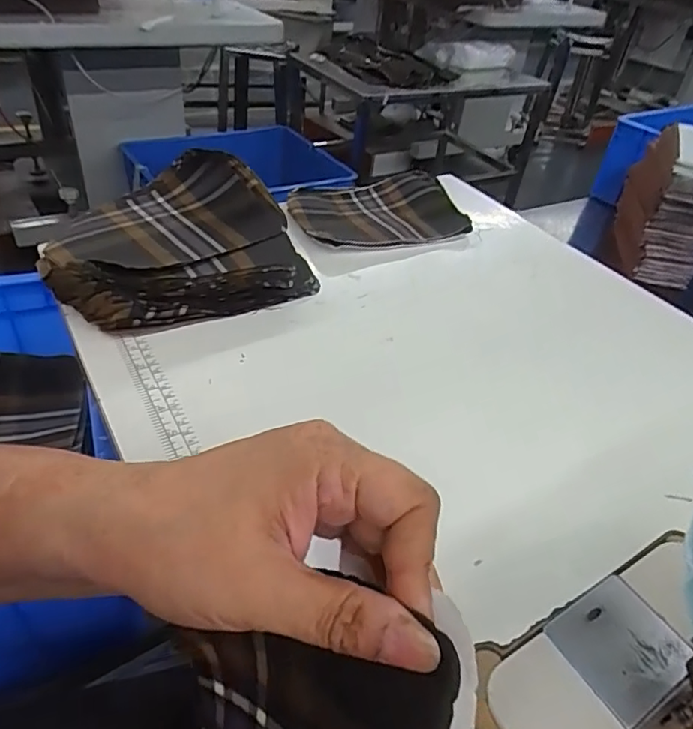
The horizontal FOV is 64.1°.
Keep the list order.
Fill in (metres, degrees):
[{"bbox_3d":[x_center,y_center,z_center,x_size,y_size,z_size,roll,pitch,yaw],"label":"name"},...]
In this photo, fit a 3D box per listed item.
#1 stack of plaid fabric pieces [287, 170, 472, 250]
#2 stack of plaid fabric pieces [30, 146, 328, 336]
[{"bbox_3d":[0.036,-0.175,0.641,0.194,0.032,0.140,-13,44,-23],"label":"stack of plaid fabric pieces"},{"bbox_3d":[-0.156,-0.116,0.503,0.222,0.070,0.174,-17,46,-26],"label":"stack of plaid fabric pieces"}]

